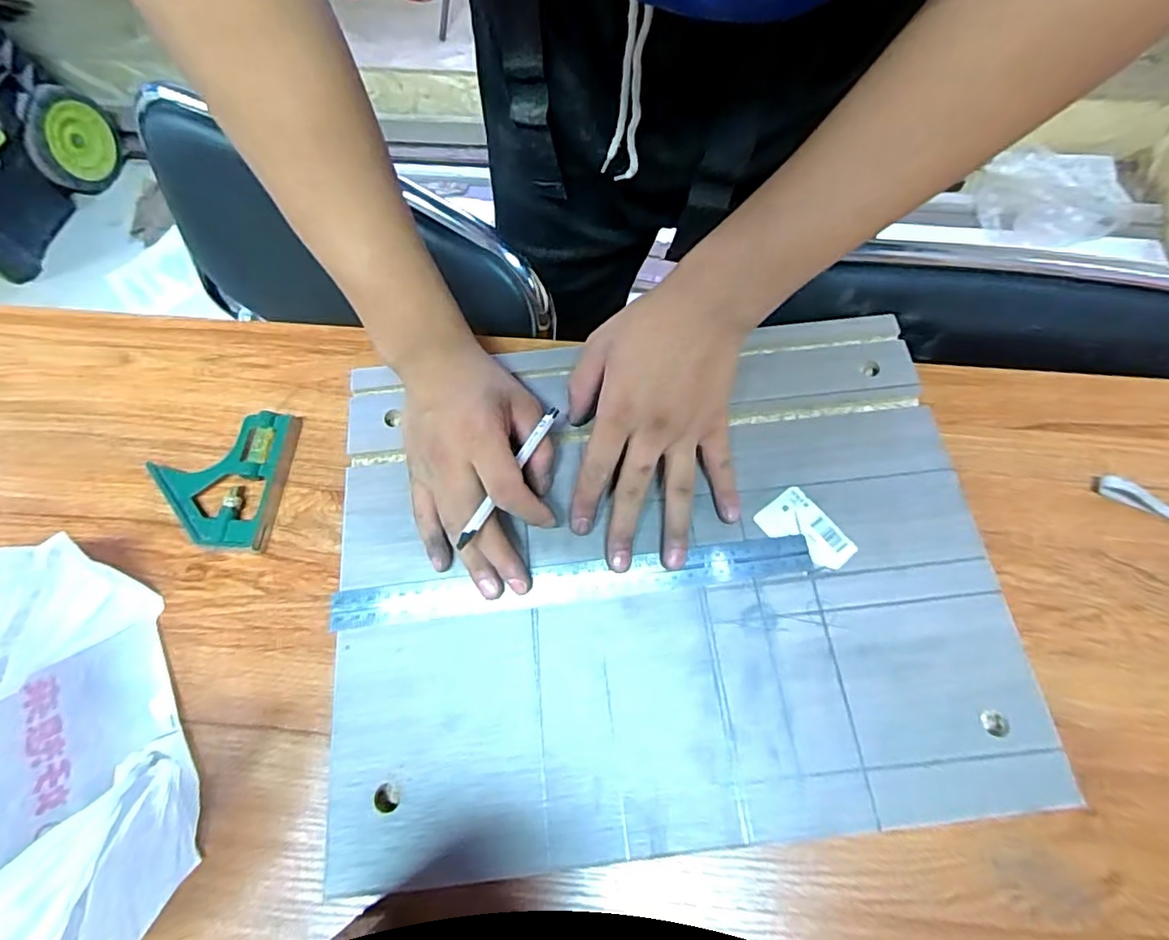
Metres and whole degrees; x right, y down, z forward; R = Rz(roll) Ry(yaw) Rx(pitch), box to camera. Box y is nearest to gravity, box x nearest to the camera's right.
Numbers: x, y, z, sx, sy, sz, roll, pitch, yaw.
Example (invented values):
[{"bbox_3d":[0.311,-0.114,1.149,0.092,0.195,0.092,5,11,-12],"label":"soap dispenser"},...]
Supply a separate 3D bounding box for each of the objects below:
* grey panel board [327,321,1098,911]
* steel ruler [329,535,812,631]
[{"bbox_3d":[0.047,0.058,0.377,0.408,0.019,0.326,-6,67,-2],"label":"grey panel board"},{"bbox_3d":[-0.007,0.071,0.367,0.301,0.004,0.024,-6,70,-1],"label":"steel ruler"}]

